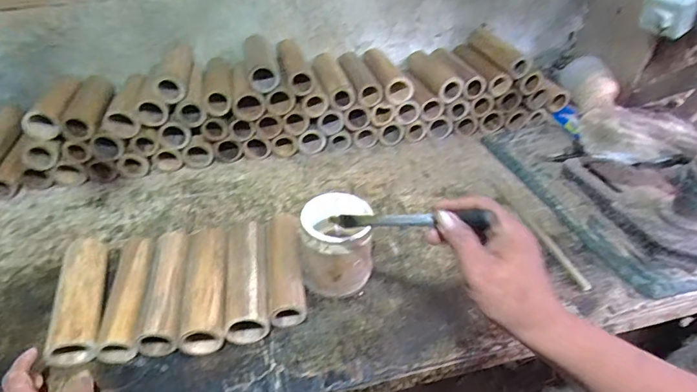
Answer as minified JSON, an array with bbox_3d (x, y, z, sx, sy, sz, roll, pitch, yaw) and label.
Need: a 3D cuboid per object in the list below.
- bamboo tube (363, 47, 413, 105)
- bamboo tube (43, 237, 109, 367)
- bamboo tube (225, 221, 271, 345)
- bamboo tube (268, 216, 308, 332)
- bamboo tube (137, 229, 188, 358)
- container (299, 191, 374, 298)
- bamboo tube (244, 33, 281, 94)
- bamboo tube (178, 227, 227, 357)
[{"bbox_3d":[0.072,-0.262,0.930,0.063,0.048,0.179,-12,41,-12],"label":"bamboo tube"},{"bbox_3d":[-0.367,0.132,0.599,0.058,0.045,0.192,-12,47,-12],"label":"bamboo tube"},{"bbox_3d":[-0.143,0.117,0.619,0.055,0.056,0.176,-7,41,-7],"label":"bamboo tube"},{"bbox_3d":[-0.093,0.103,0.635,0.048,0.055,0.172,-7,41,-7],"label":"bamboo tube"},{"bbox_3d":[-0.251,0.130,0.612,0.051,0.051,0.186,-7,40,-6],"label":"bamboo tube"},{"bbox_3d":[-0.015,0.071,0.622,0.097,0.126,0.093,-1,40,0],"label":"container"},{"bbox_3d":[-0.170,-0.257,0.832,0.058,0.059,0.146,-12,41,-12],"label":"bamboo tube"},{"bbox_3d":[-0.198,0.127,0.614,0.057,0.055,0.186,-7,41,-7],"label":"bamboo tube"}]

